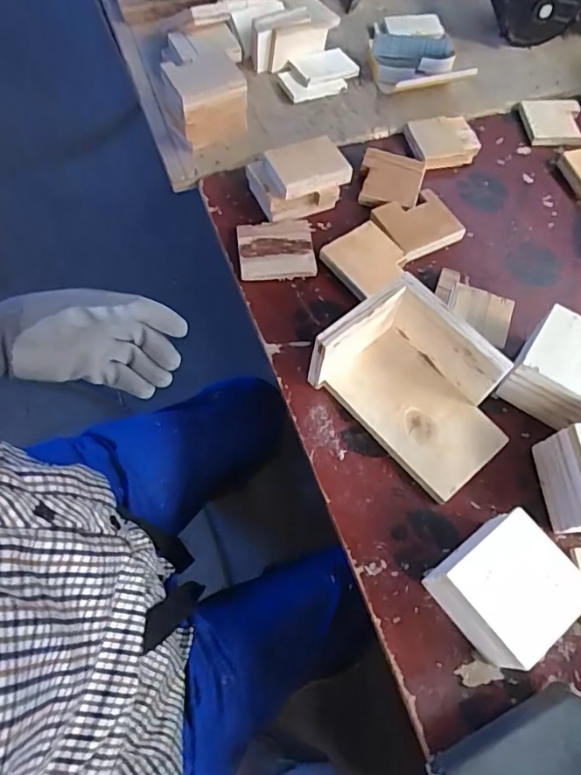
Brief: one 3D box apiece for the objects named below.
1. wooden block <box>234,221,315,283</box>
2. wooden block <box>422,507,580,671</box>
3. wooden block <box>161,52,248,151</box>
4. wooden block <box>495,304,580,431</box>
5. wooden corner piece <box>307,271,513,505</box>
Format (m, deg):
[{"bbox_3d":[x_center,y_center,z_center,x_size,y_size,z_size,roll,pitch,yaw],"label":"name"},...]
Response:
[{"bbox_3d":[-0.018,-0.168,0.663,0.090,0.014,0.080,-6,65,-3],"label":"wooden block"},{"bbox_3d":[0.185,0.176,0.475,0.099,0.078,0.094,-35,71,-17],"label":"wooden block"},{"bbox_3d":[-0.110,-0.378,0.715,0.093,0.078,0.077,-20,68,-12],"label":"wooden block"},{"bbox_3d":[0.283,-0.013,0.571,0.096,0.082,0.099,36,70,15],"label":"wooden block"},{"bbox_3d":[0.133,0.000,0.546,0.189,0.098,0.128,41,71,17],"label":"wooden corner piece"}]

